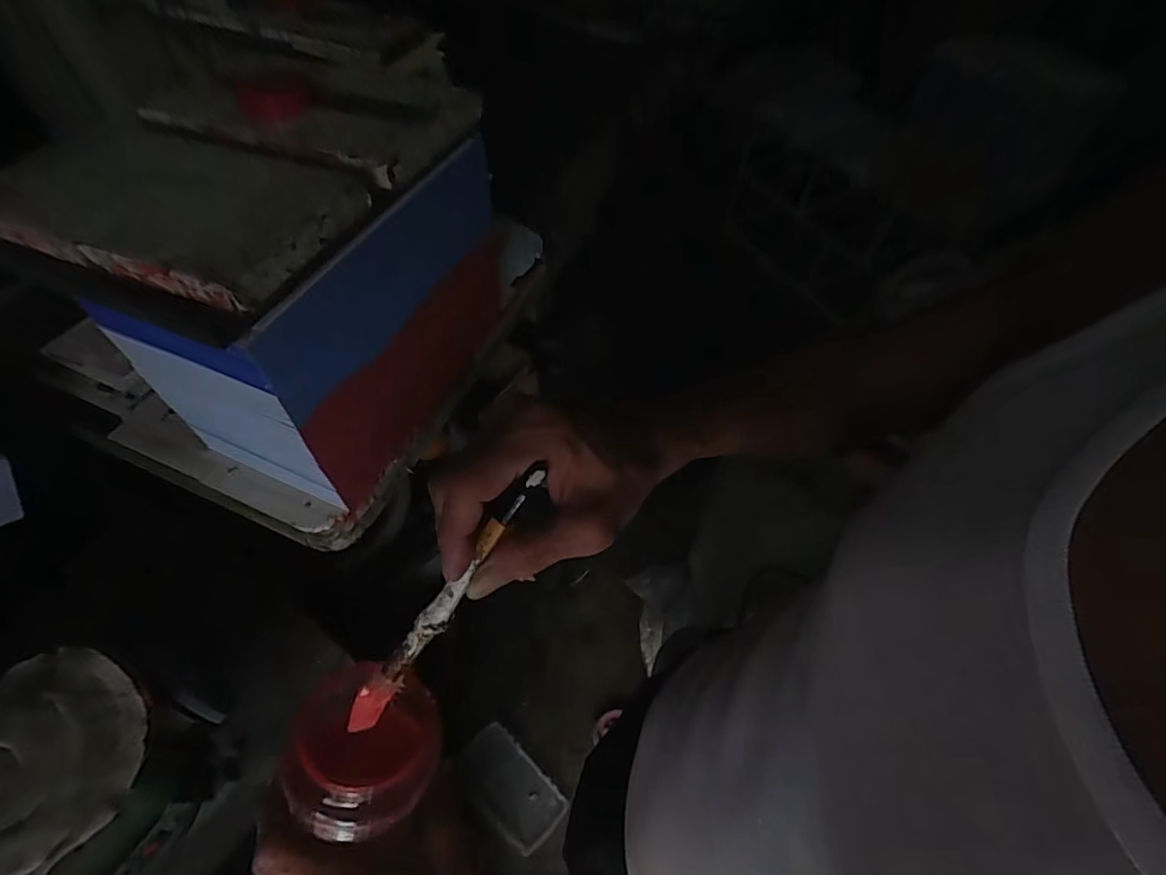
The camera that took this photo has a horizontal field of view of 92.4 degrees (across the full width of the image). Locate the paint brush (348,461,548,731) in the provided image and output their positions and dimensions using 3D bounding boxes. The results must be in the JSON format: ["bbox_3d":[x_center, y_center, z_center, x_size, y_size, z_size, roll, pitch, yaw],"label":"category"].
[{"bbox_3d":[-0.067,0.080,0.263,0.012,0.011,0.164,42,105,23],"label":"paint brush"}]

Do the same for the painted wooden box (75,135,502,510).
[{"bbox_3d":[-0.260,-0.170,0.624,0.213,0.282,0.400,17,56,8],"label":"painted wooden box"}]

